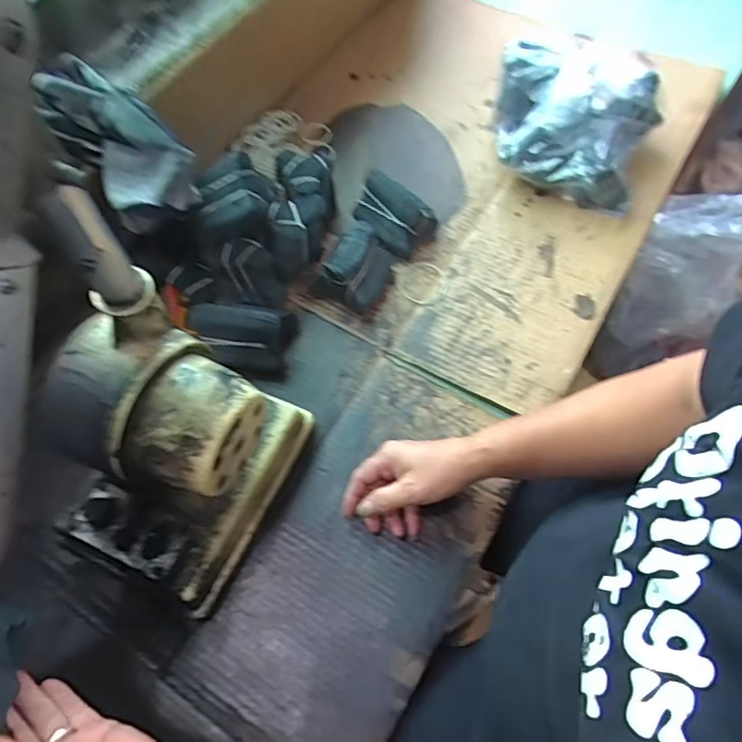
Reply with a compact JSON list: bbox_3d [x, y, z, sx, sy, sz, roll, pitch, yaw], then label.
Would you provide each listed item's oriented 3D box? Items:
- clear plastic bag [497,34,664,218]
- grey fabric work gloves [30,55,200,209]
[{"bbox_3d":[0.261,-0.323,0.734,0.207,0.099,0.181,16,64,9],"label":"clear plastic bag"},{"bbox_3d":[-0.255,-0.227,0.553,0.180,0.064,0.091,43,70,-2],"label":"grey fabric work gloves"}]

